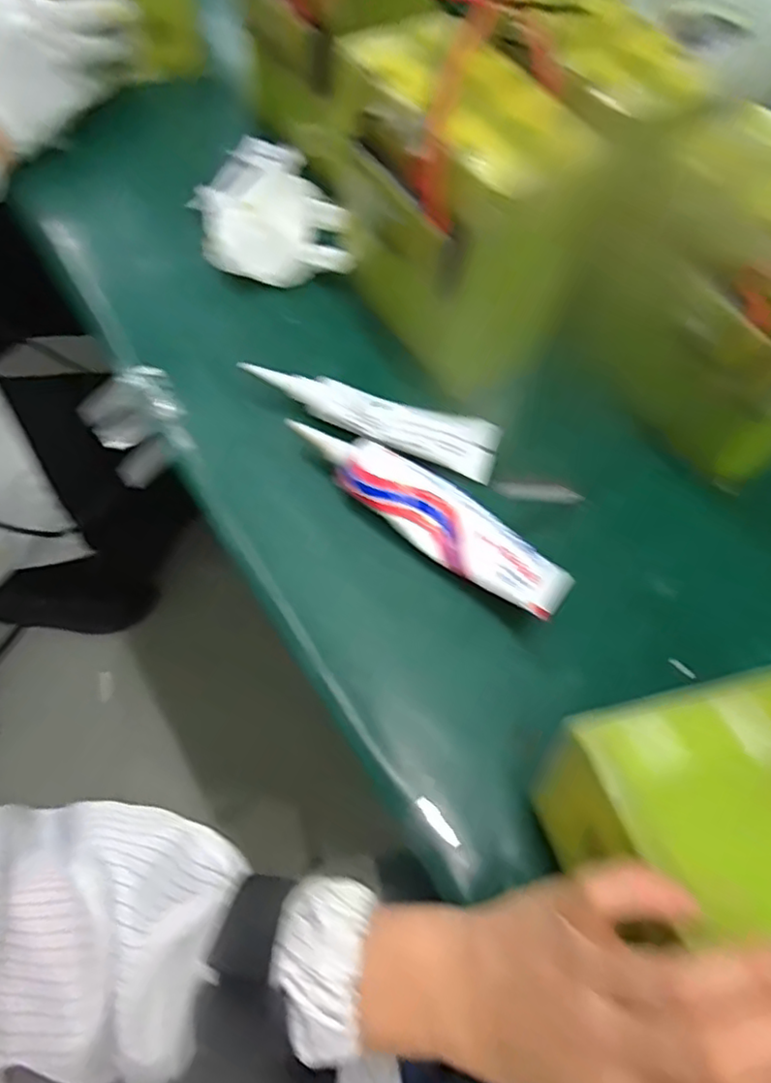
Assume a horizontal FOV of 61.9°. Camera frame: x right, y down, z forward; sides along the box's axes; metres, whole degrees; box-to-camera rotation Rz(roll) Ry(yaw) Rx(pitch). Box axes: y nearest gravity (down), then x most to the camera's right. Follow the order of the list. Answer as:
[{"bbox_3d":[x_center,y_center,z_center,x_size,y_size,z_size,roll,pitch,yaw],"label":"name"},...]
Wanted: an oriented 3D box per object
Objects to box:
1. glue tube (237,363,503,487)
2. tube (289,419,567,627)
[{"bbox_3d":[-0.007,-0.079,0.402,0.158,0.019,0.037,18,65,6],"label":"glue tube"},{"bbox_3d":[0.024,-0.016,0.362,0.171,0.022,0.037,35,68,13],"label":"tube"}]

